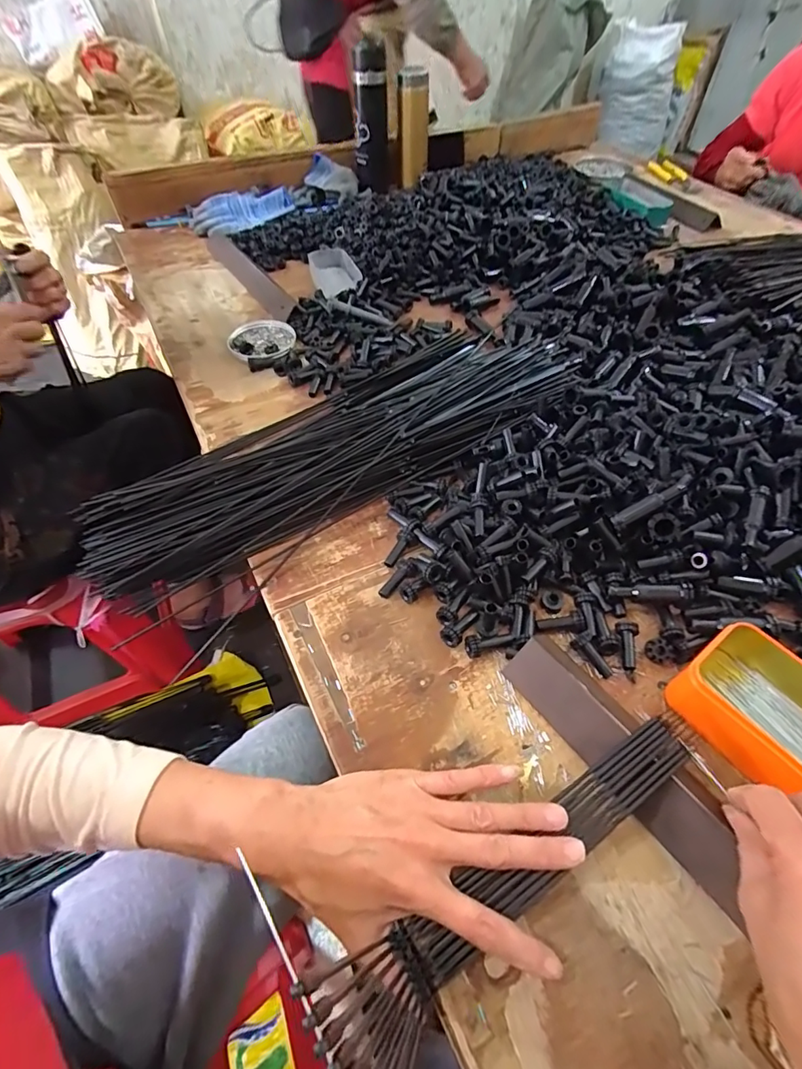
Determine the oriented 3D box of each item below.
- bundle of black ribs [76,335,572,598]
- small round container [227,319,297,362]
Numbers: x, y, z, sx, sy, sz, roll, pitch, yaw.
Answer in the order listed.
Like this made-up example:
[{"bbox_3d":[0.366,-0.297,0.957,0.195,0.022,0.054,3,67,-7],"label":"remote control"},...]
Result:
[{"bbox_3d":[-0.063,-0.107,0.529,0.554,0.031,0.181,-29,57,-17],"label":"bundle of black ribs"},{"bbox_3d":[-0.191,-0.273,0.677,0.087,0.010,0.091,-2,54,2],"label":"small round container"}]

